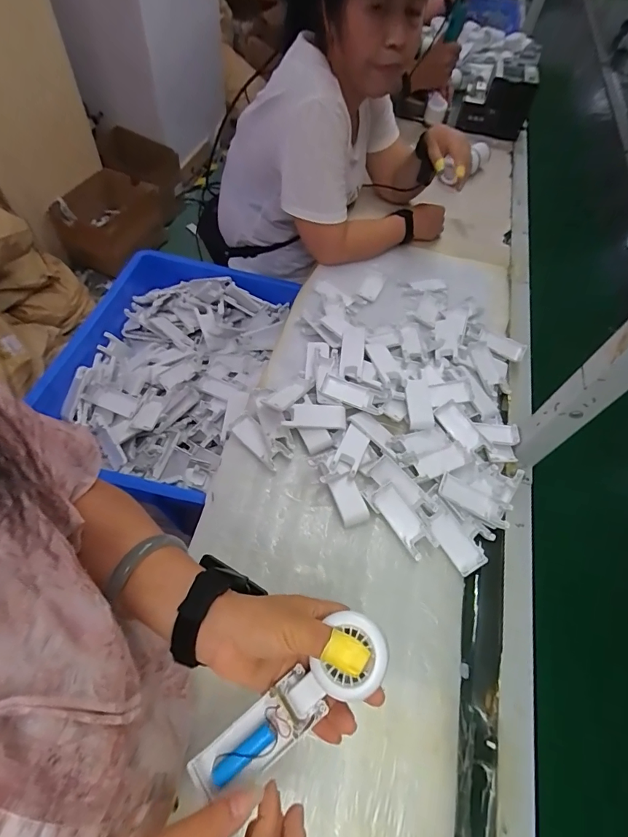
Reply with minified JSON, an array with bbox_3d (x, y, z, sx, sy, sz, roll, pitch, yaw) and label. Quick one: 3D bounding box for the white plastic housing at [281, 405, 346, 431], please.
[{"bbox_3d":[0.002,-0.003,0.620,0.091,0.010,0.039,5,58,-1],"label":"white plastic housing"}]

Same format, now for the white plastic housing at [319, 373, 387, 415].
[{"bbox_3d":[0.061,-0.037,0.647,0.101,0.015,0.044,21,59,9],"label":"white plastic housing"}]

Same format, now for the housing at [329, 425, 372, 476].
[{"bbox_3d":[0.054,0.046,0.599,0.038,0.011,0.087,22,60,10],"label":"housing"}]

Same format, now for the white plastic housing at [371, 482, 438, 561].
[{"bbox_3d":[0.123,0.140,0.566,0.041,0.009,0.101,-30,65,-20],"label":"white plastic housing"}]

